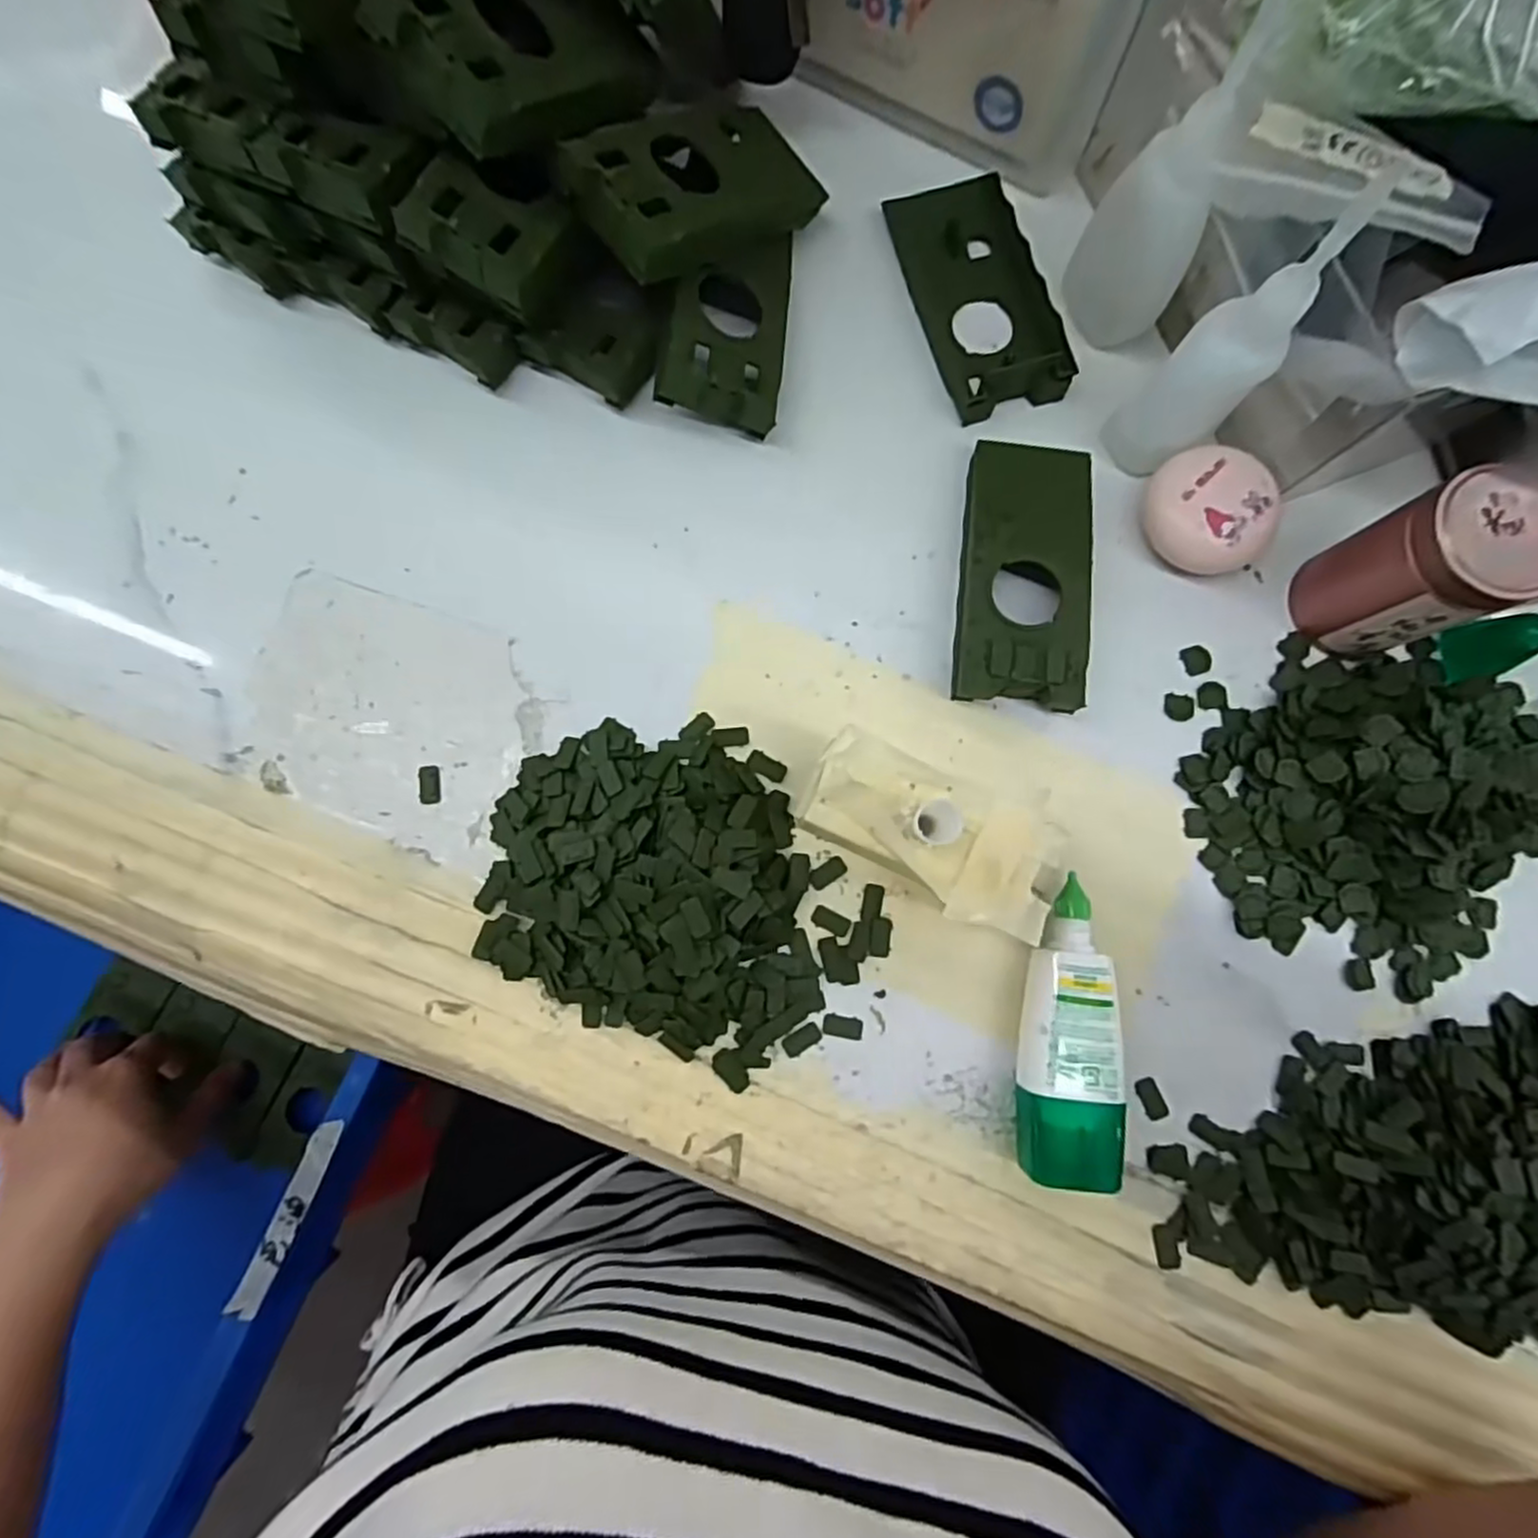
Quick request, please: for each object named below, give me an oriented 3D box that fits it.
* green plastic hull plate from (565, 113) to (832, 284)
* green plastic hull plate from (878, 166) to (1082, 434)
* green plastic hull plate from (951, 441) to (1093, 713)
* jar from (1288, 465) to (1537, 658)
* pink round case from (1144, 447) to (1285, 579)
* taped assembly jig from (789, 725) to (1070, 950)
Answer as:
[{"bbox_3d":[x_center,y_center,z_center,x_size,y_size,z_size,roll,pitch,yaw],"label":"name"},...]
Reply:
[{"bbox_3d":[-0.022,-0.215,0.266,0.043,0.021,0.105,44,60,5],"label":"green plastic hull plate"},{"bbox_3d":[0.086,-0.196,0.294,0.046,0.015,0.102,-17,82,-3],"label":"green plastic hull plate"},{"bbox_3d":[0.098,-0.075,0.276,0.046,0.021,0.103,7,82,1],"label":"green plastic hull plate"},{"bbox_3d":[0.228,-0.068,0.253,0.039,0.065,0.042,-14,82,-2],"label":"jar"},{"bbox_3d":[0.168,-0.098,0.277,0.040,0.022,0.047,-43,84,-6],"label":"pink round case"},{"bbox_3d":[0.058,0.021,0.251,0.092,0.041,0.051,28,83,3],"label":"taped assembly jig"}]

